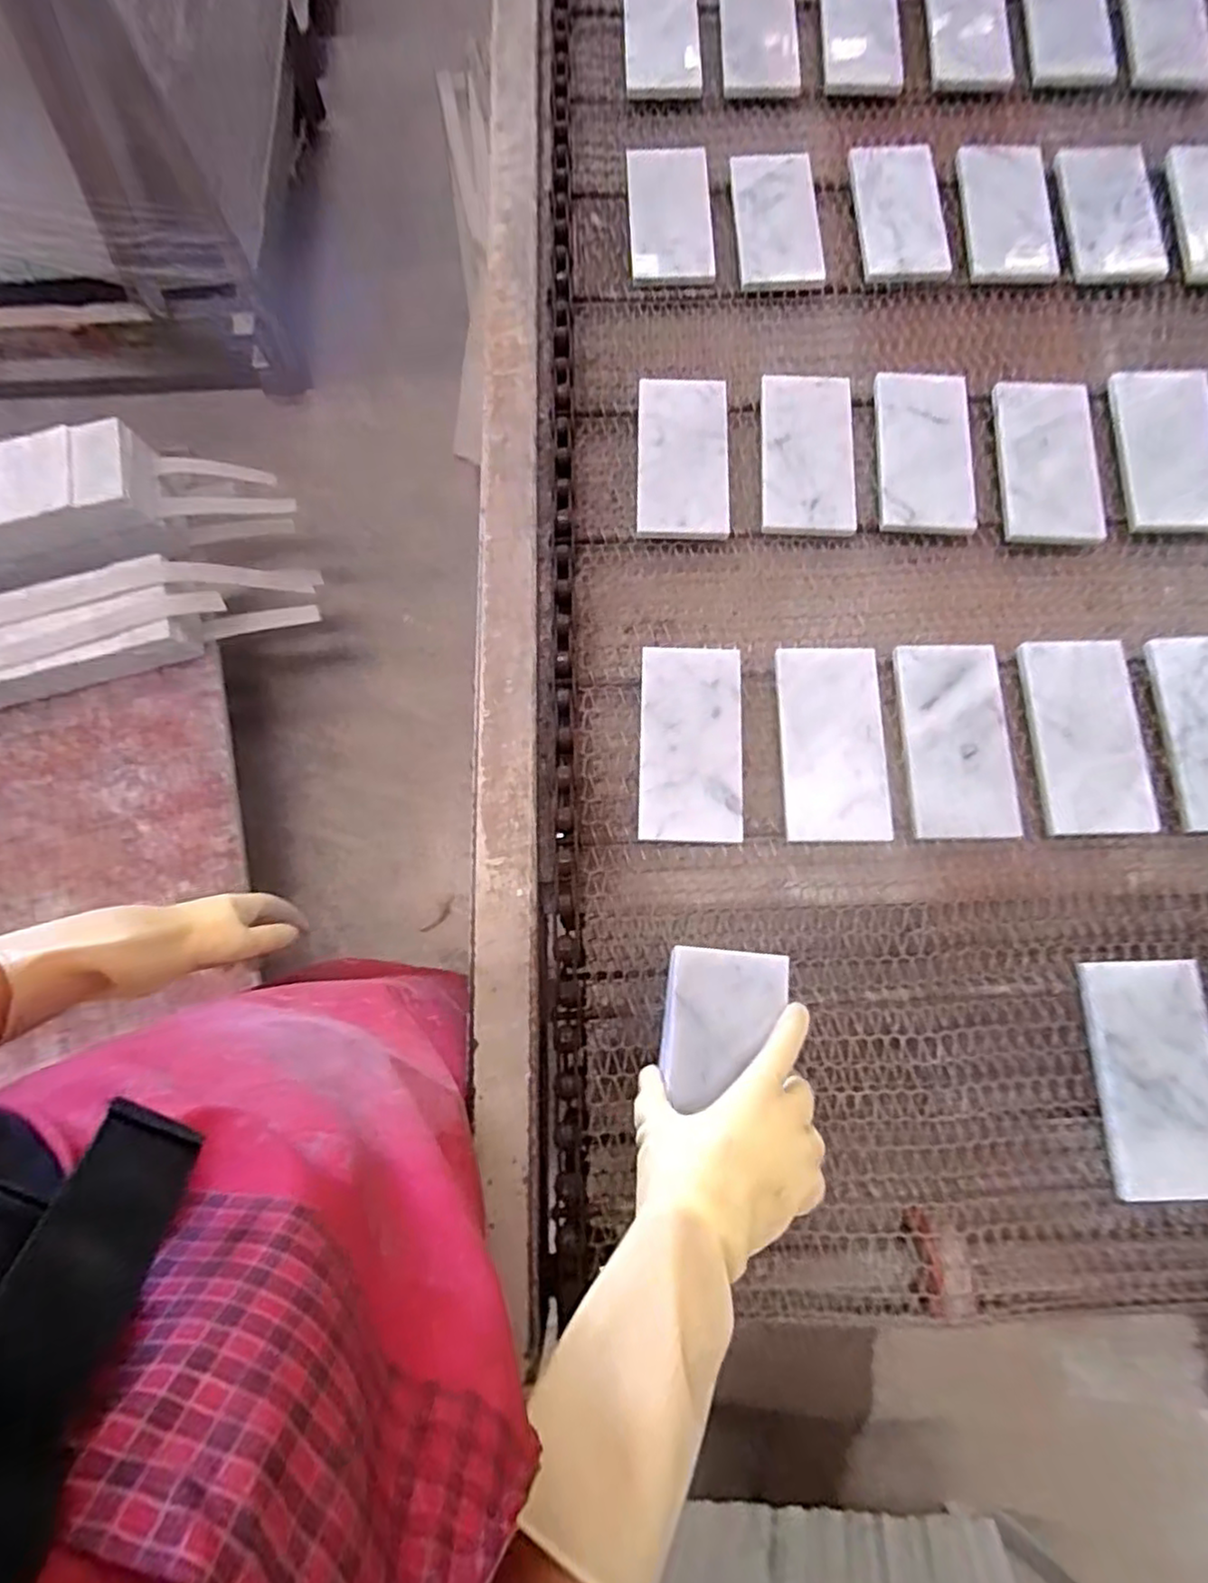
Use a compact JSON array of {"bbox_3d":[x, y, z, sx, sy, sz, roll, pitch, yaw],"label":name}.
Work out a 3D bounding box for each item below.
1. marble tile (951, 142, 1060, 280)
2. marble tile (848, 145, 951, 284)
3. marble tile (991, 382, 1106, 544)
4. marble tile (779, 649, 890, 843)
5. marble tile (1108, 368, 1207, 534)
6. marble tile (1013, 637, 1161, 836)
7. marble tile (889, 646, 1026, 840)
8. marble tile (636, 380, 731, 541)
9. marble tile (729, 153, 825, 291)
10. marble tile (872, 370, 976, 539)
[{"bbox_3d":[0.408,-0.586,0.676,0.093,0.017,0.165,6,75,3],"label":"marble tile"},{"bbox_3d":[0.298,-0.586,0.675,0.085,0.013,0.181,0,73,6],"label":"marble tile"},{"bbox_3d":[0.393,-0.299,0.595,0.081,0.014,0.166,3,75,2],"label":"marble tile"},{"bbox_3d":[0.179,-0.040,0.523,0.080,0.007,0.155,-1,75,1],"label":"marble tile"},{"bbox_3d":[0.508,-0.309,0.603,0.089,0.015,0.167,1,75,2],"label":"marble tile"},{"bbox_3d":[0.383,-0.047,0.526,0.084,0.009,0.158,-1,75,1],"label":"marble tile"},{"bbox_3d":[0.277,-0.041,0.528,0.085,0.011,0.157,1,75,1],"label":"marble tile"},{"bbox_3d":[0.070,-0.298,0.596,0.080,0.014,0.162,1,71,4],"label":"marble tile"},{"bbox_3d":[0.172,-0.576,0.673,0.083,0.009,0.167,-1,74,1],"label":"marble tile"},{"bbox_3d":[0.284,-0.303,0.599,0.080,0.016,0.160,3,75,2],"label":"marble tile"}]

